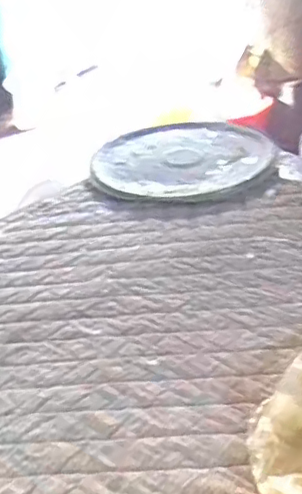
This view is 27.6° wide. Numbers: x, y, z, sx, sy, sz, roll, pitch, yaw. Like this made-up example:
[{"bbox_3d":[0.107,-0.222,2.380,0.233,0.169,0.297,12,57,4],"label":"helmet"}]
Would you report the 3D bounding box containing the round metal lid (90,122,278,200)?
[{"bbox_3d":[0.043,-0.179,1.211,0.326,0.040,0.345,-4,35,3],"label":"round metal lid"}]

